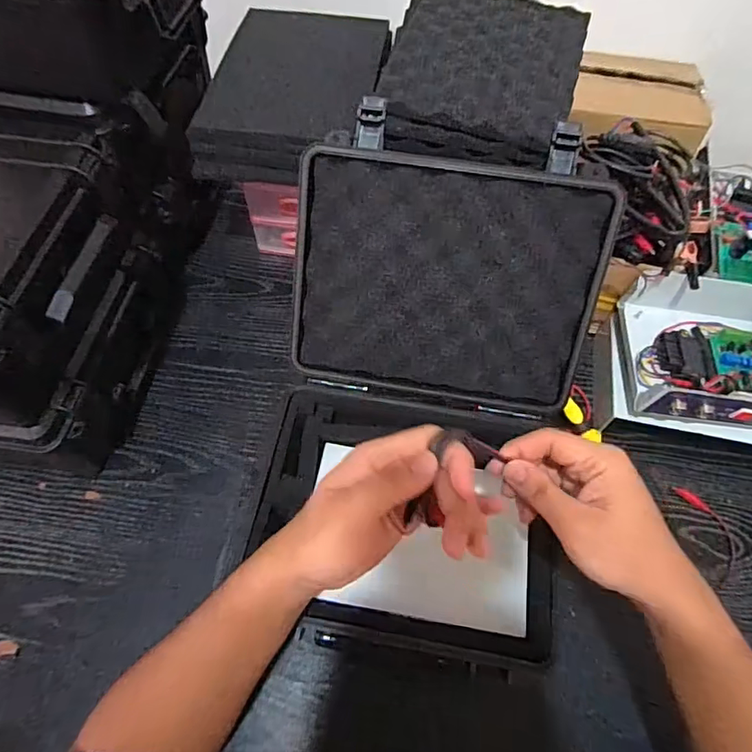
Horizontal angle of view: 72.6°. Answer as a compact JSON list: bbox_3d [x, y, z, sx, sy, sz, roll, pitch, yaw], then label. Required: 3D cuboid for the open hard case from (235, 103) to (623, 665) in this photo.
[{"bbox_3d":[0.045,0.018,0.457,0.274,0.232,0.403,9,61,3],"label":"open hard case"}]

